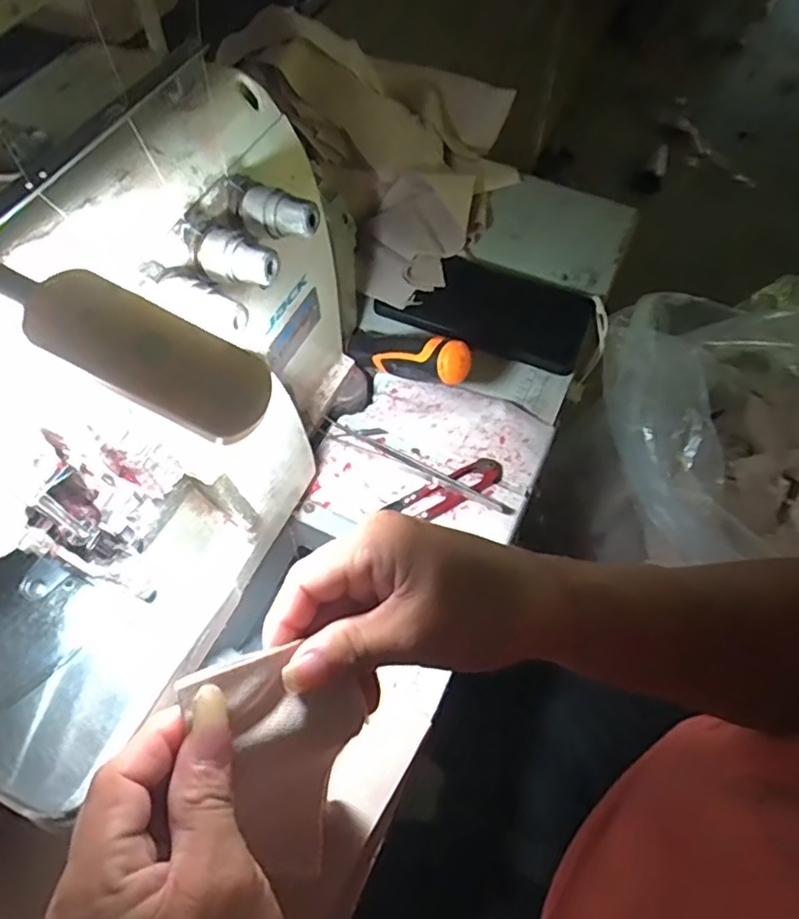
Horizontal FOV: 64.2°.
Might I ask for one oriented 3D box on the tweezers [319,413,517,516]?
[{"bbox_3d":[0.010,0.002,0.434,0.141,0.007,0.017,25,62,10],"label":"tweezers"}]

